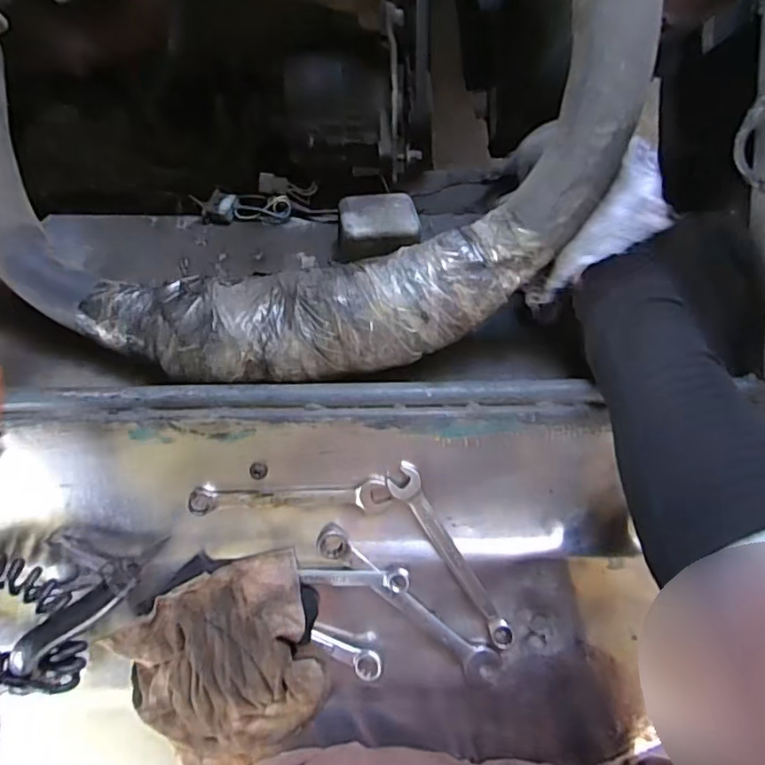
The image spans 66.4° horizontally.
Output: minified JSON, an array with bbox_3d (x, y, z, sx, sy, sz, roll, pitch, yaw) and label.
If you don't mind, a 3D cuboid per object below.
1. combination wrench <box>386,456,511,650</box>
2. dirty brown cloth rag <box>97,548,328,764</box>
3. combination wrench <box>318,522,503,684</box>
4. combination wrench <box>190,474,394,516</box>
[{"bbox_3d":[0.051,0.131,0.435,0.023,0.013,0.155,-30,98,3],"label":"combination wrench"},{"bbox_3d":[-0.111,0.219,0.426,0.141,0.028,0.154,-20,98,2],"label":"dirty brown cloth rag"},{"bbox_3d":[0.020,0.168,0.434,0.169,0.006,0.026,39,95,-6],"label":"combination wrench"},{"bbox_3d":[-0.068,0.084,0.430,0.144,0.010,0.026,0,98,-1],"label":"combination wrench"}]

